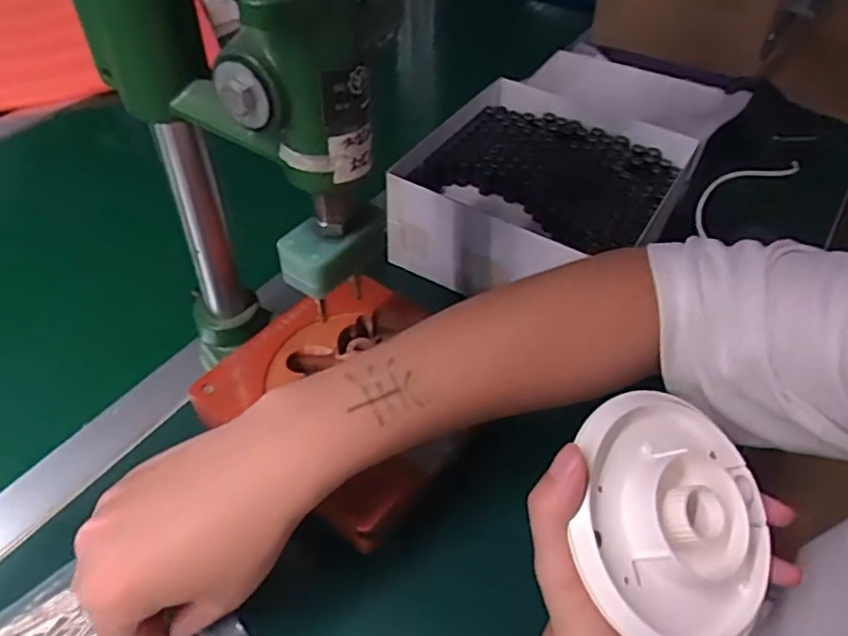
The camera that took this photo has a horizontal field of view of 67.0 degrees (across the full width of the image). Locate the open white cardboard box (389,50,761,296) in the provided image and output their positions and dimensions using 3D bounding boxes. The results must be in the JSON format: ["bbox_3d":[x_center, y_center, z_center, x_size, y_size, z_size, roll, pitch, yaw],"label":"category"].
[{"bbox_3d":[0.130,-0.144,0.602,0.210,0.076,0.329,25,51,21],"label":"open white cardboard box"}]

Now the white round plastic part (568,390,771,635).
[{"bbox_3d":[0.126,0.096,0.315,0.112,0.026,0.120,10,66,-22],"label":"white round plastic part"}]

